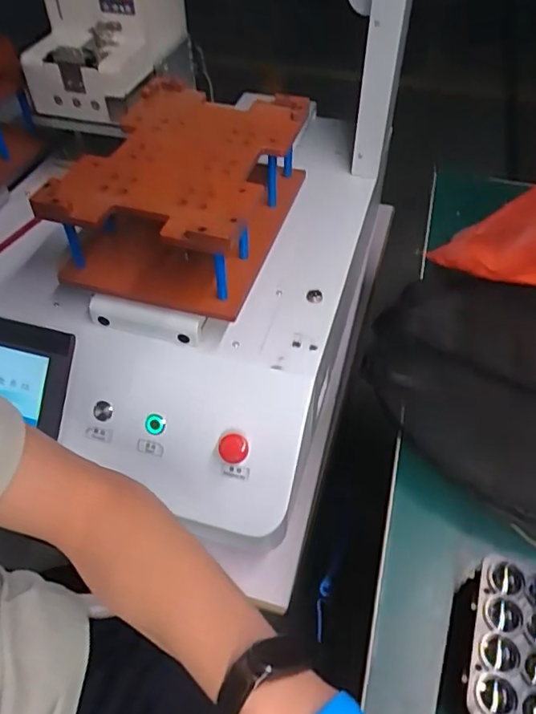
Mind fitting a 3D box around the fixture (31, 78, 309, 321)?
[{"bbox_3d":[-0.081,-0.185,0.598,0.195,0.102,0.275,11,50,9],"label":"fixture"}]

